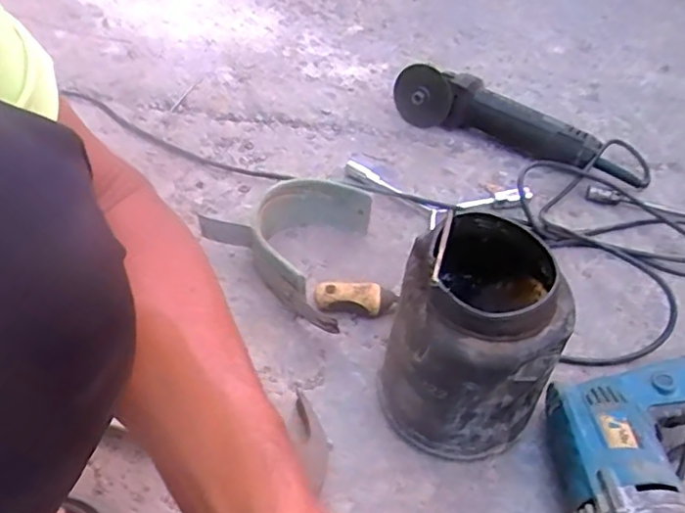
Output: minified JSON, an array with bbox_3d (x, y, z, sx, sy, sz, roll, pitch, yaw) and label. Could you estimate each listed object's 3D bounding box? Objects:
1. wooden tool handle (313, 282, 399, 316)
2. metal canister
[{"bbox_3d":[0.014,0.044,0.636,0.084,0.030,0.022,0,44,-7],"label":"wooden tool handle"},{"bbox_3d":[0.107,0.072,0.516,0.128,0.180,0.131,14,44,7],"label":"metal canister"}]

